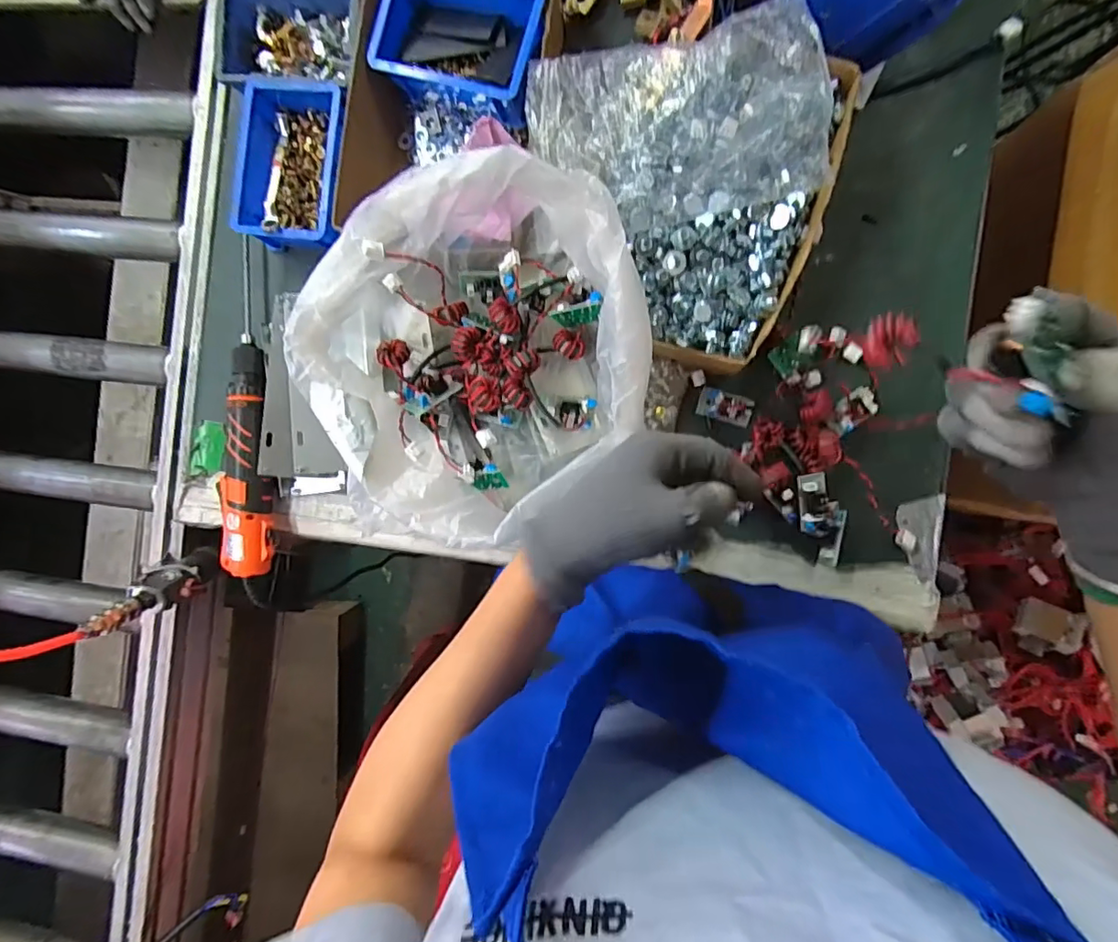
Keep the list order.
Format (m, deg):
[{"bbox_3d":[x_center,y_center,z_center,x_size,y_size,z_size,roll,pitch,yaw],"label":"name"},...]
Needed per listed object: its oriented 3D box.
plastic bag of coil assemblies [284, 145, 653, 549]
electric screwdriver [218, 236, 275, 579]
[{"bbox_3d":[-0.067,-0.095,0.442,0.252,0.141,0.234,-35,92,3],"label":"plastic bag of coil assemblies"},{"bbox_3d":[-0.319,-0.063,0.559,0.052,0.040,0.338,-1,93,1],"label":"electric screwdriver"}]

